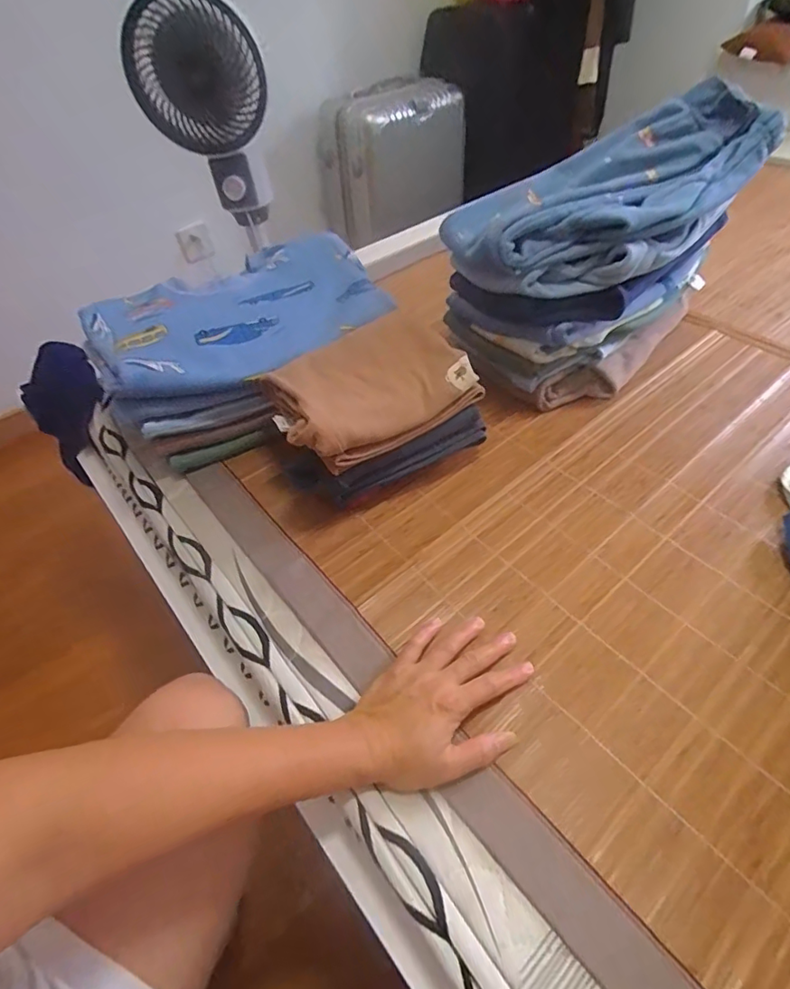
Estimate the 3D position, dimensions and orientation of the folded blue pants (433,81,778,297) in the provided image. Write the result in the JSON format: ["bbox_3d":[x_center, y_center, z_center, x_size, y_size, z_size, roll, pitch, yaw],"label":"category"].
[{"bbox_3d":[0.240,-0.344,0.615,0.333,0.125,0.200,-22,50,-13],"label":"folded blue pants"}]

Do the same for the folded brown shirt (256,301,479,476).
[{"bbox_3d":[-0.046,-0.128,0.594,0.208,0.085,0.179,-31,52,-20],"label":"folded brown shirt"}]

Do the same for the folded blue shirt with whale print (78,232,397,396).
[{"bbox_3d":[-0.194,-0.221,0.663,0.343,0.054,0.190,-25,50,-16],"label":"folded blue shirt with whale print"}]

